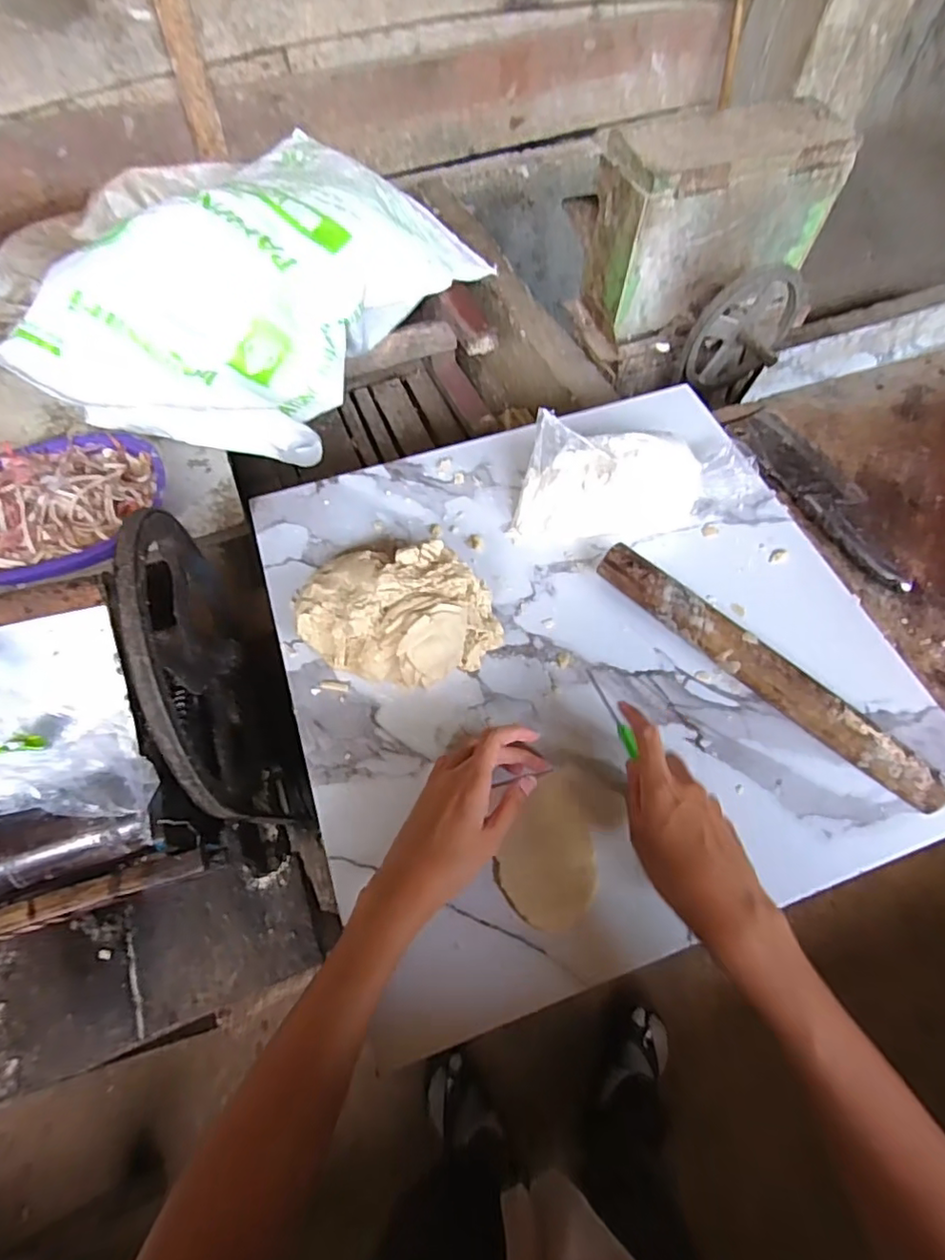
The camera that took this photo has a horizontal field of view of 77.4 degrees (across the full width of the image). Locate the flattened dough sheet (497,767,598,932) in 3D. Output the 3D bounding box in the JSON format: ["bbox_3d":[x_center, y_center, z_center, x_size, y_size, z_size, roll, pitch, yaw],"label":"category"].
[{"bbox_3d":[0.053,0.158,0.430,0.066,0.011,0.105,-6,59,-2],"label":"flattened dough sheet"}]

